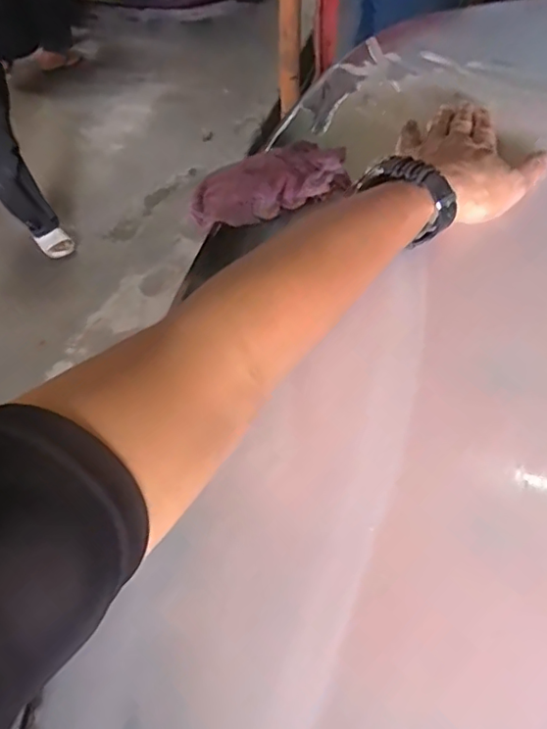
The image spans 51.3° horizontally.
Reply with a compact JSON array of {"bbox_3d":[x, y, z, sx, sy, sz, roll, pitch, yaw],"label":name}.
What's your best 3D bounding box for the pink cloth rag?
[{"bbox_3d":[-0.008,-0.141,0.456,0.130,0.032,0.054,-11,51,17],"label":"pink cloth rag"}]

